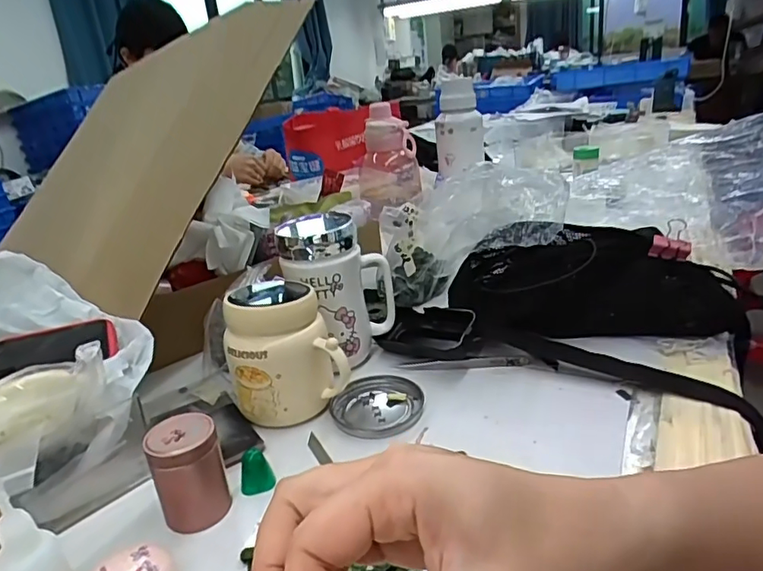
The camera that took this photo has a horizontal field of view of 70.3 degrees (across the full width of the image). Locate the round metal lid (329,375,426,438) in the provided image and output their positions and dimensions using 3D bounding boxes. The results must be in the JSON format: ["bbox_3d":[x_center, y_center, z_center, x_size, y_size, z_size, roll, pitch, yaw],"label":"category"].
[{"bbox_3d":[-0.004,0.103,0.466,0.078,0.009,0.076,-6,23,4],"label":"round metal lid"}]

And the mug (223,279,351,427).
[{"bbox_3d":[-0.086,0.050,0.468,0.093,0.112,0.092,-13,24,-12],"label":"mug"}]

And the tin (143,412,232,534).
[{"bbox_3d":[-0.129,0.125,0.365,0.044,0.065,0.037,-15,24,-16],"label":"tin"}]

